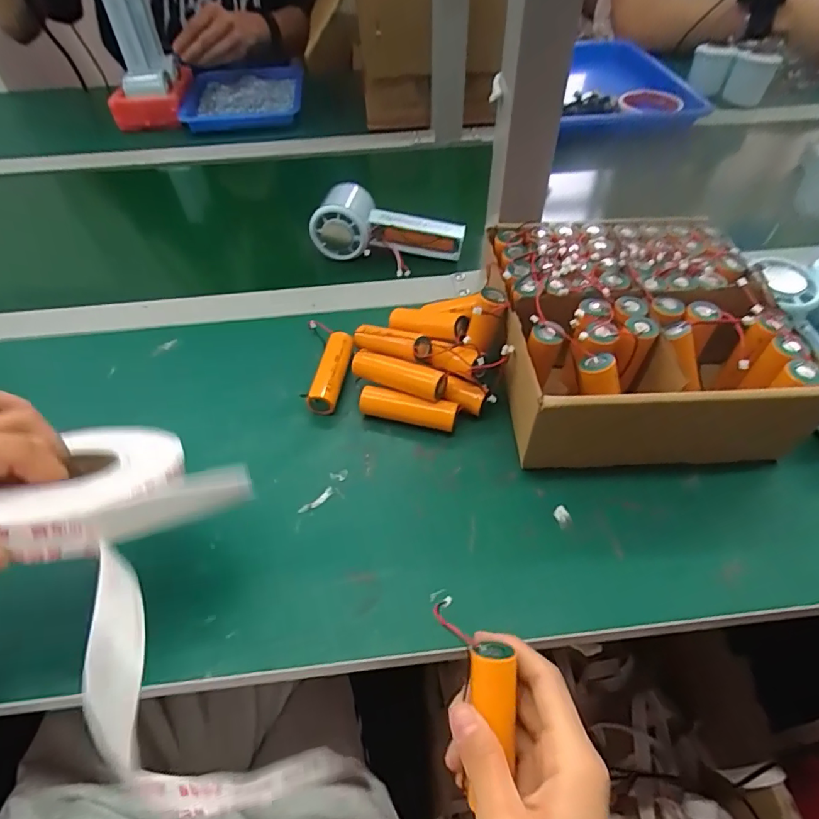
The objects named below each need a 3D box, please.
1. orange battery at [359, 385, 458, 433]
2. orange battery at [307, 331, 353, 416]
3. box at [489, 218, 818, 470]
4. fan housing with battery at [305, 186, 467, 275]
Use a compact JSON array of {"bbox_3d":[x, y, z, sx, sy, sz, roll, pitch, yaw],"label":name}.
[{"bbox_3d":[-0.002,0.000,0.368,0.073,0.022,0.016,11,54,12],"label":"orange battery"},{"bbox_3d":[-0.061,-0.029,0.392,0.020,0.025,0.070,7,53,8],"label":"orange battery"},{"bbox_3d":[0.162,-0.057,0.372,0.191,0.077,0.202,-6,52,-1],"label":"box"},{"bbox_3d":[-0.022,-0.185,0.504,0.143,0.059,0.073,18,55,16],"label":"fan housing with battery"}]

